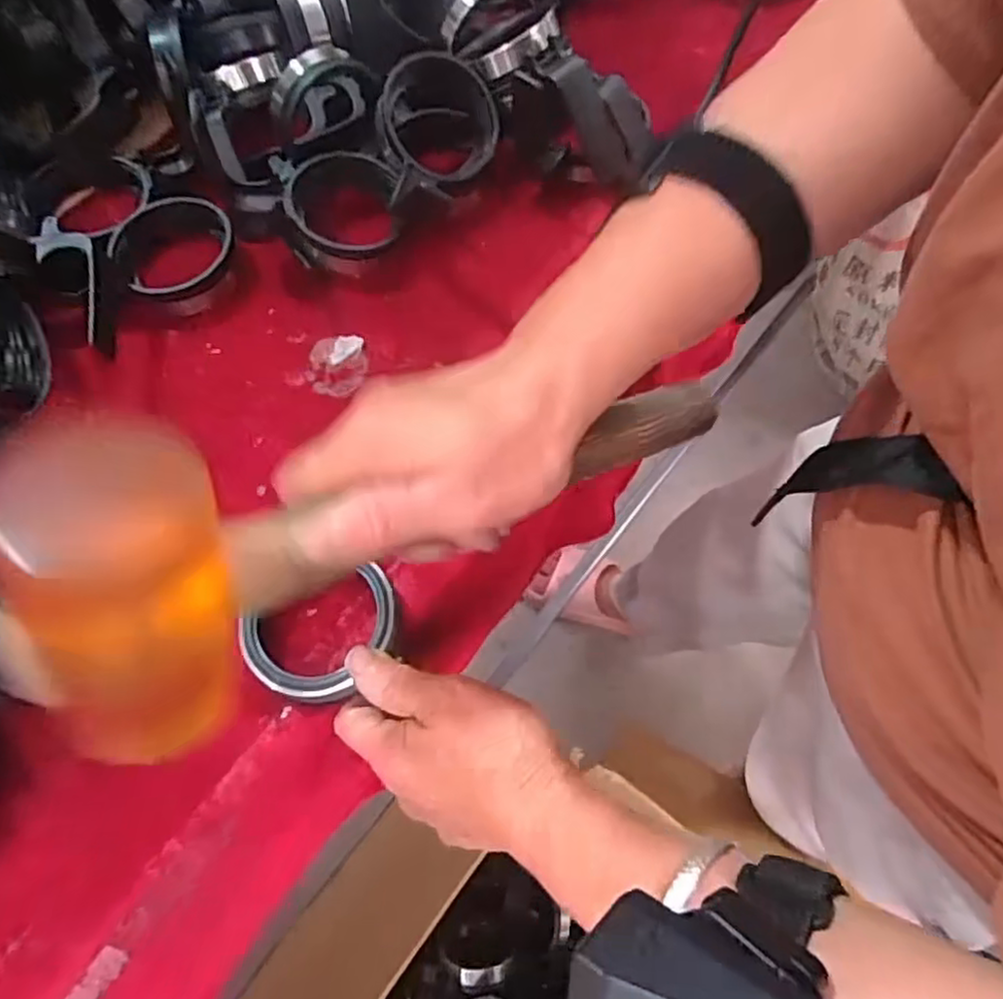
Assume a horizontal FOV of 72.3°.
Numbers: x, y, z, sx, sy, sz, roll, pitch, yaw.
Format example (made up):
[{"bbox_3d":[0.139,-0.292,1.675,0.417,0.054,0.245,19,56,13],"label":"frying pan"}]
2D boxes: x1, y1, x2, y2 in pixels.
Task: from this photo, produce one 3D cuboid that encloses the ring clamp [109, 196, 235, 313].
[{"bbox_3d":[-0.193,-0.148,0.404,0.068,0.015,0.079,-38,70,-14],"label":"ring clamp"}]

